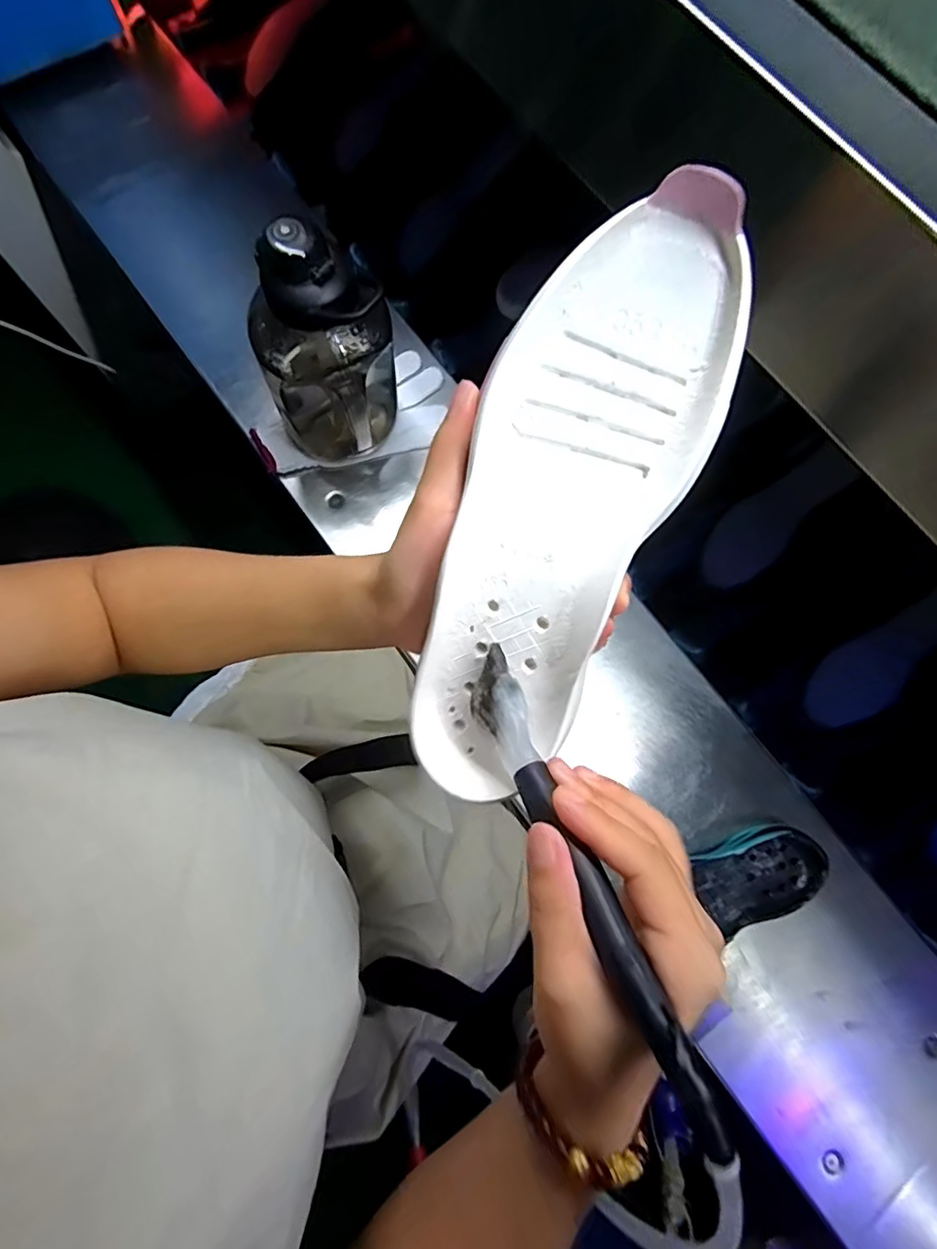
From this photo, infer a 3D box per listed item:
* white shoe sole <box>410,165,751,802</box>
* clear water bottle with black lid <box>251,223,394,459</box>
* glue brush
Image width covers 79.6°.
[{"bbox_3d":[0.033,-0.040,0.229,0.080,0.025,0.238,23,106,5],"label":"white shoe sole"},{"bbox_3d":[-0.136,-0.249,0.533,0.120,0.220,0.101,-31,79,-7],"label":"clear water bottle with black lid"},{"bbox_3d":[0.040,0.088,0.208,0.019,0.027,0.173,-23,58,-5],"label":"glue brush"}]

